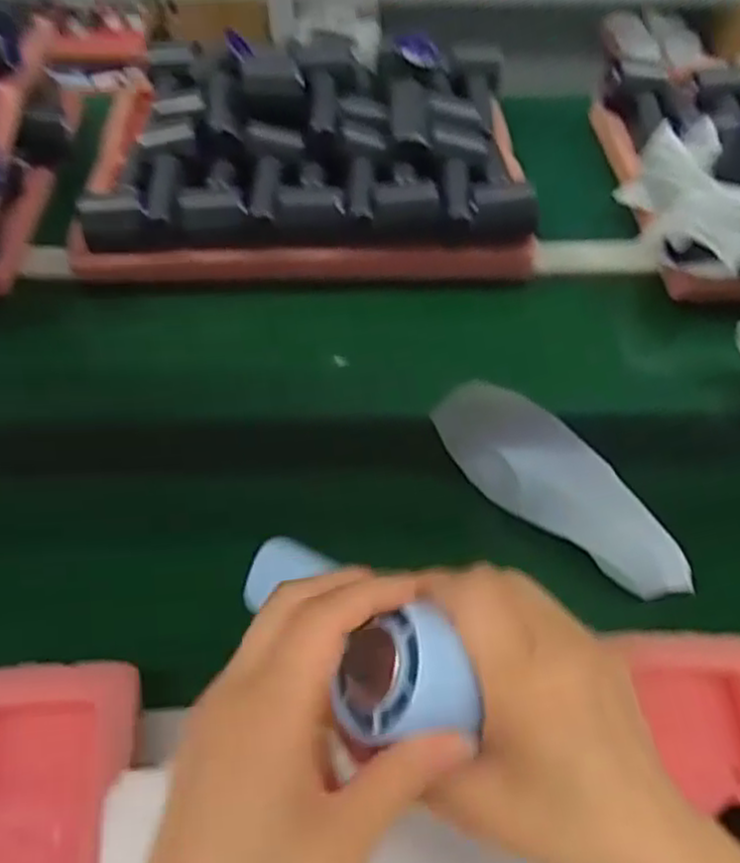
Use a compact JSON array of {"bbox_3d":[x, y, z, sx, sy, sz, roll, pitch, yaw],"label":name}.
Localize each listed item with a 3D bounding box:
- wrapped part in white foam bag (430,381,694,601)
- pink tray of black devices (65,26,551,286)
[{"bbox_3d":[0.127,0.038,0.501,0.063,0.048,0.196,-26,56,-20],"label":"wrapped part in white foam bag"},{"bbox_3d":[-0.067,-0.291,0.743,0.424,0.100,0.289,-1,51,-2],"label":"pink tray of black devices"}]

